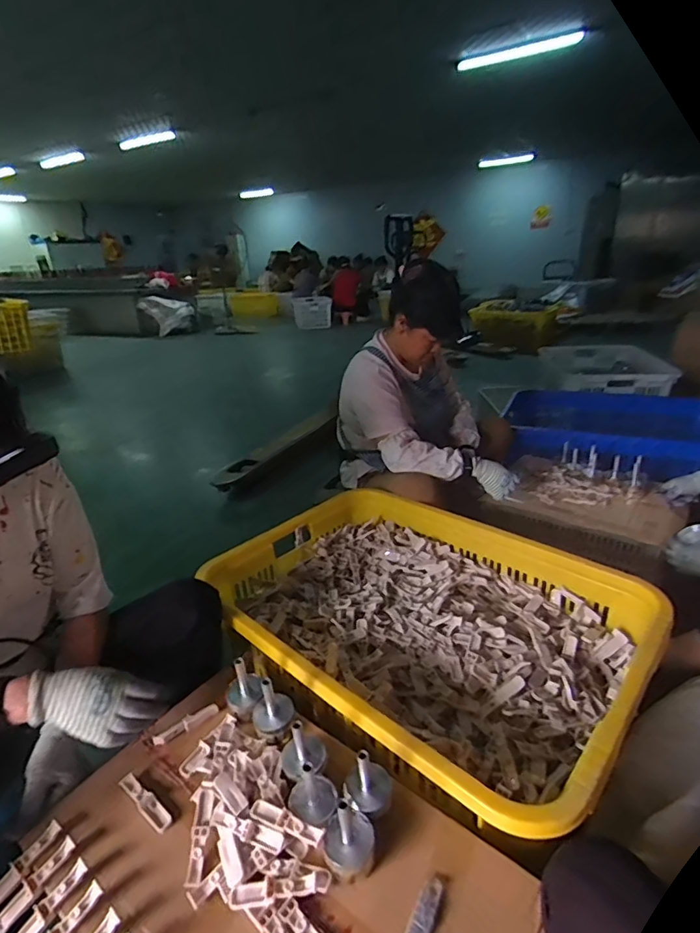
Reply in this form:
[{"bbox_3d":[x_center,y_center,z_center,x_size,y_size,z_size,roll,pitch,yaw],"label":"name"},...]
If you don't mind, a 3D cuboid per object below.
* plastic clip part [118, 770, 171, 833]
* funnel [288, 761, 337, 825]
[{"bbox_3d":[-0.282,0.459,0.679,0.099,0.015,0.023,15,29,36],"label":"plastic clip part"},{"bbox_3d":[-0.051,0.403,0.632,0.060,0.062,0.061,-12,25,-19],"label":"funnel"}]

